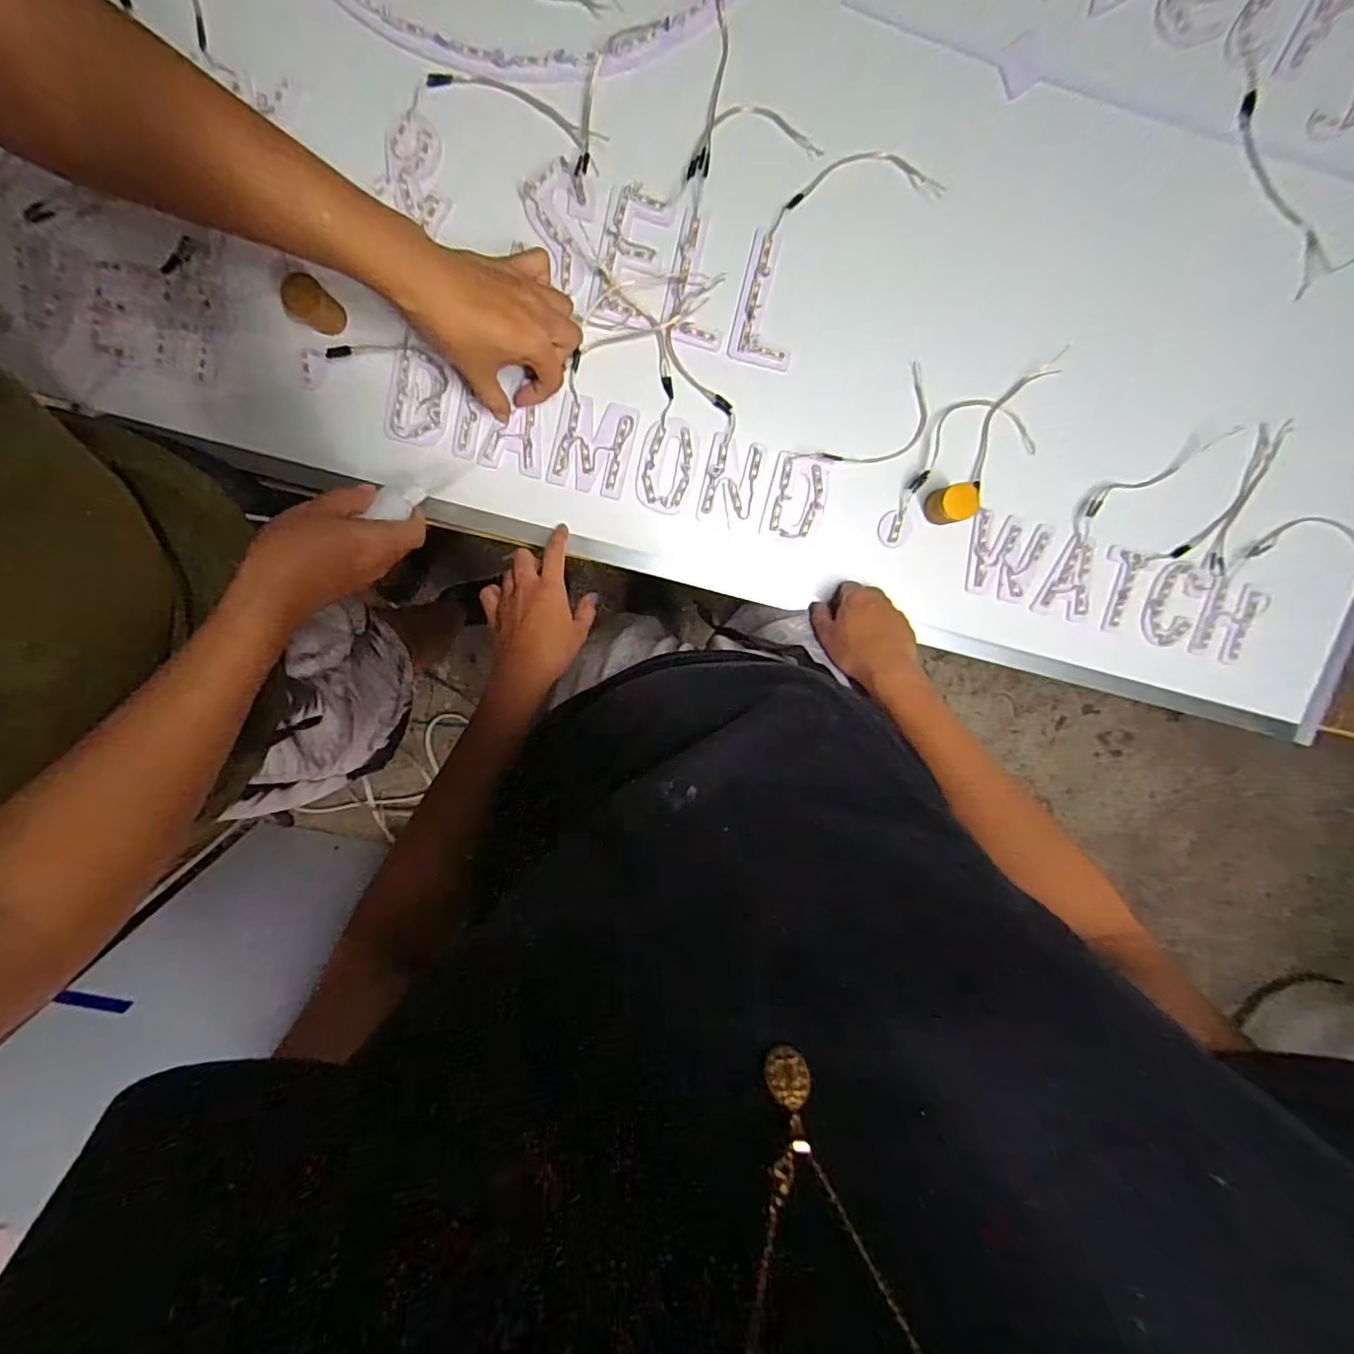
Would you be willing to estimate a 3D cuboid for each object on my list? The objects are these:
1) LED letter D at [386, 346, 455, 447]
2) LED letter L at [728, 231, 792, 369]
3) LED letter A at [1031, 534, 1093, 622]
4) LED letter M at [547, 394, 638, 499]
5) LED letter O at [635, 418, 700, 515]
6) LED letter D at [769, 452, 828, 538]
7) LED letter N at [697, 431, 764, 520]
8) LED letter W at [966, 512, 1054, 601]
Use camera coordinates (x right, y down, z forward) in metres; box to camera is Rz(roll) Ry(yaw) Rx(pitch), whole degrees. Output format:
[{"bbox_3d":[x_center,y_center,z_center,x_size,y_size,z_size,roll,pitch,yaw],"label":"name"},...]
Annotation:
[{"bbox_3d":[-0.229,-0.248,0.531,0.053,0.004,0.079,12,100,-4],"label":"LED letter D"},{"bbox_3d":[0.084,-0.335,0.534,0.055,0.005,0.104,13,100,-4],"label":"LED letter L"},{"bbox_3d":[0.387,-0.098,0.586,0.055,0.005,0.078,14,100,-4],"label":"LED letter A"},{"bbox_3d":[-0.077,-0.212,0.551,0.068,0.006,0.079,15,100,-5],"label":"LED letter M"},{"bbox_3d":[-0.009,-0.195,0.553,0.055,0.004,0.083,6,100,-3],"label":"LED letter O"},{"bbox_3d":[0.116,-0.170,0.563,0.047,0.011,0.075,7,100,-3],"label":"LED letter D"},{"bbox_3d":[0.050,-0.183,0.555,0.047,0.004,0.074,12,100,-4],"label":"LED letter N"},{"bbox_3d":[0.325,-0.117,0.585,0.074,0.008,0.078,10,100,-4],"label":"LED letter W"}]

